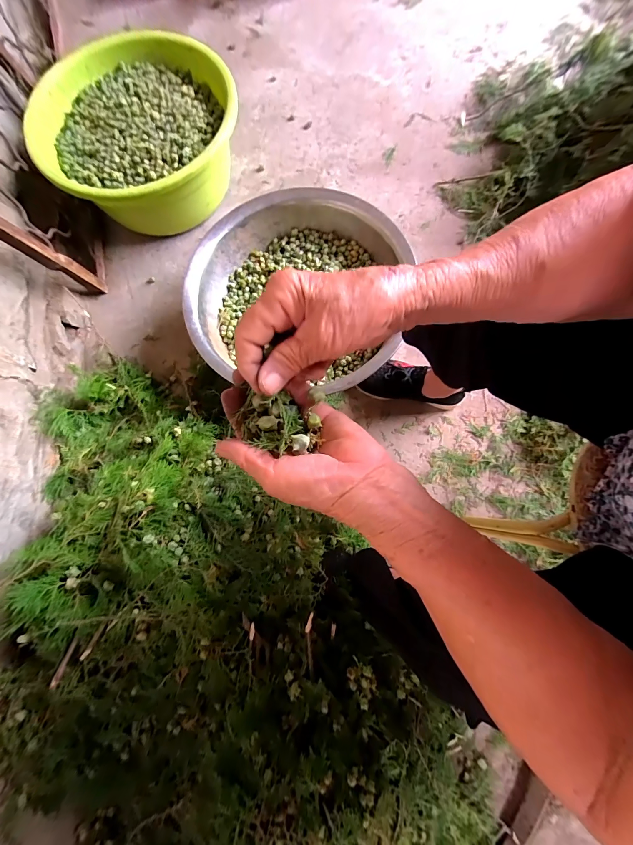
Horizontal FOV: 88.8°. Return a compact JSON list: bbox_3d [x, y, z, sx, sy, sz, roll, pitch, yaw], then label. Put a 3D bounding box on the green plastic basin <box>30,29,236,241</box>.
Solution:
[{"bbox_3d":[-0.406,-0.658,0.776,0.434,0.174,0.425,-1,76,6],"label":"green plastic basin"}]

